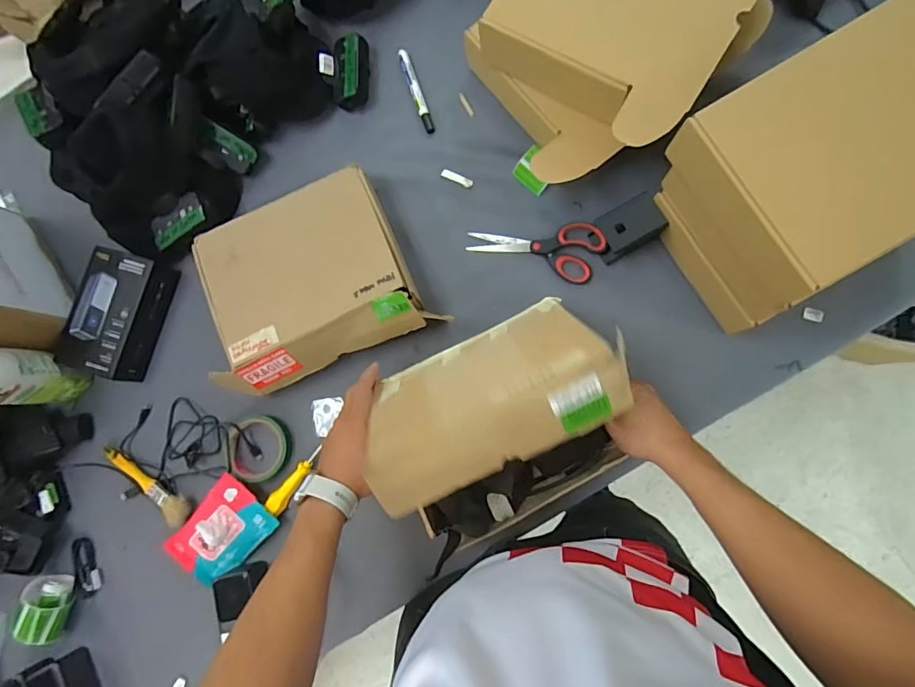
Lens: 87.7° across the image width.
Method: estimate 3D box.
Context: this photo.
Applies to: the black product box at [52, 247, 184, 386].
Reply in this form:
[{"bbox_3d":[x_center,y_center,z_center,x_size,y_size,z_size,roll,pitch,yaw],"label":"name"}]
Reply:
[{"bbox_3d":[-0.499,-0.040,0.704,0.108,0.061,0.181,16,85,8],"label":"black product box"}]

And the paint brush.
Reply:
[{"bbox_3d":[-0.445,0.199,0.682,0.160,0.024,0.035,36,88,9],"label":"paint brush"}]

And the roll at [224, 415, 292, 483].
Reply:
[{"bbox_3d":[-0.285,0.148,0.674,0.089,0.017,0.091,-1,83,6],"label":"roll"}]

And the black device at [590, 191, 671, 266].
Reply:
[{"bbox_3d":[0.227,-0.155,0.635,0.085,0.048,0.054,-29,81,2],"label":"black device"}]

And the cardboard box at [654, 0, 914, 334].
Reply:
[{"bbox_3d":[0.388,-0.177,0.523,0.230,0.220,0.206,-31,81,2],"label":"cardboard box"}]

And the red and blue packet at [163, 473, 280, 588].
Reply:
[{"bbox_3d":[-0.327,0.266,0.656,0.096,0.037,0.143,40,89,9],"label":"red and blue packet"}]

